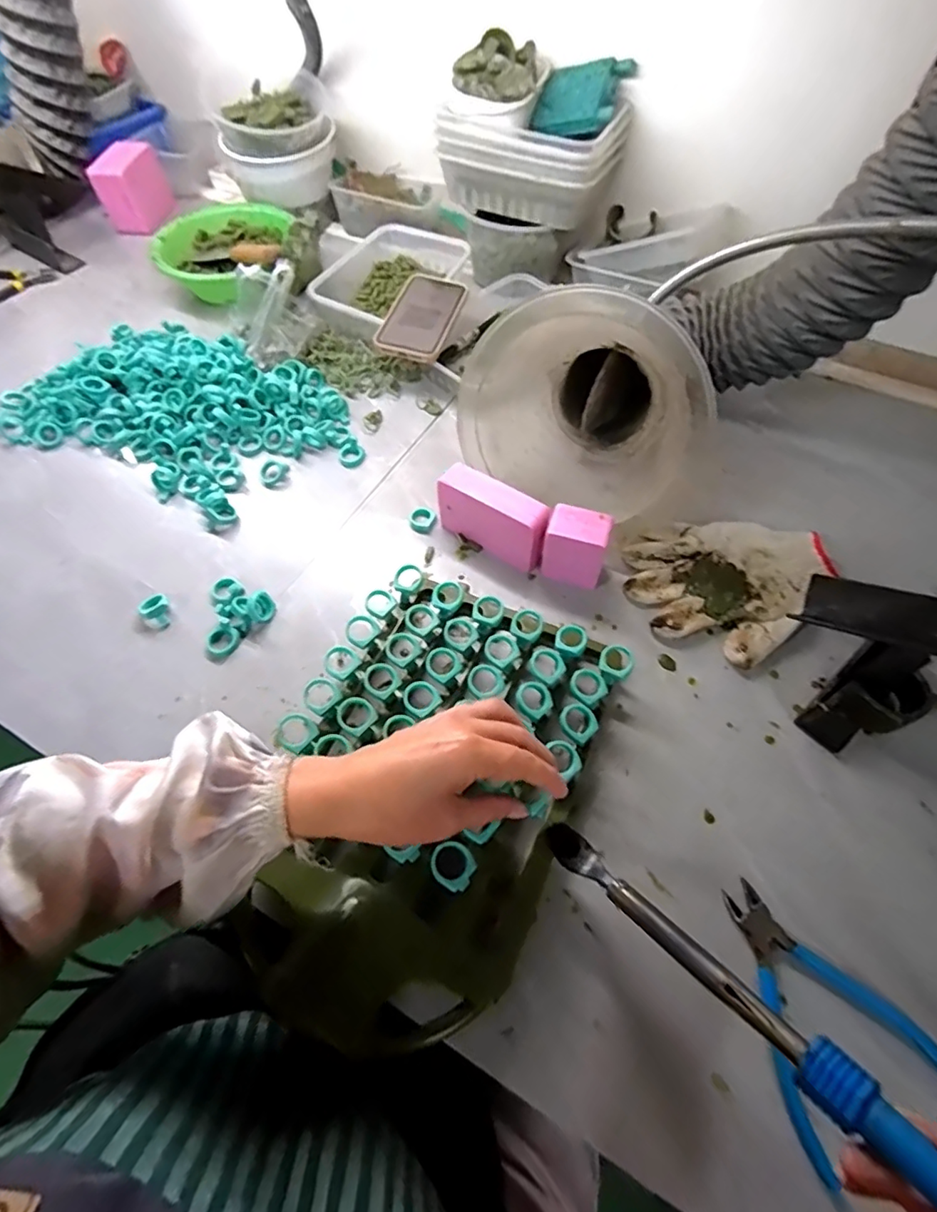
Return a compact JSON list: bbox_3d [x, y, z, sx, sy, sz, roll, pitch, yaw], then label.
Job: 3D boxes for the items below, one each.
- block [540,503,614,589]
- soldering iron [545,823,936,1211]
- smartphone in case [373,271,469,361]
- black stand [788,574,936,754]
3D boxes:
[{"bbox_3d":[0.098,-0.051,0.519,0.056,0.070,0.044,19,61,13],"label":"block"},{"bbox_3d":[0.137,0.200,0.283,0.022,0.019,0.280,-36,31,-18],"label":"soldering iron"},{"bbox_3d":[-0.055,-0.349,0.681,0.076,0.013,0.141,17,64,2],"label":"smartphone in case"},{"bbox_3d":[0.309,0.042,0.430,0.115,0.116,0.099,29,64,18],"label":"black stand"}]

